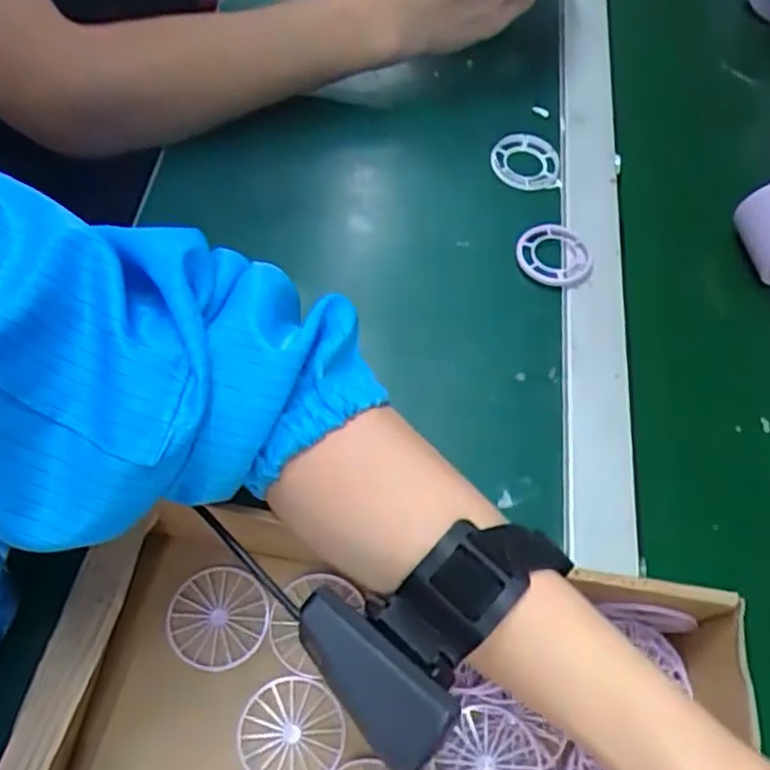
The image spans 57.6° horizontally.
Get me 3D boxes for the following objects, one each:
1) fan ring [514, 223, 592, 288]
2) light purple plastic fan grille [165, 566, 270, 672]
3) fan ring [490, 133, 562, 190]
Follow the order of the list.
[{"bbox_3d":[0.121,-0.094,0.497,0.054,0.005,0.047,31,63,12],"label":"fan ring"},{"bbox_3d":[-0.085,0.118,0.356,0.049,0.004,0.049,13,58,-1],"label":"light purple plastic fan grille"},{"bbox_3d":[0.110,-0.174,0.543,0.054,0.009,0.049,3,61,-3],"label":"fan ring"}]

